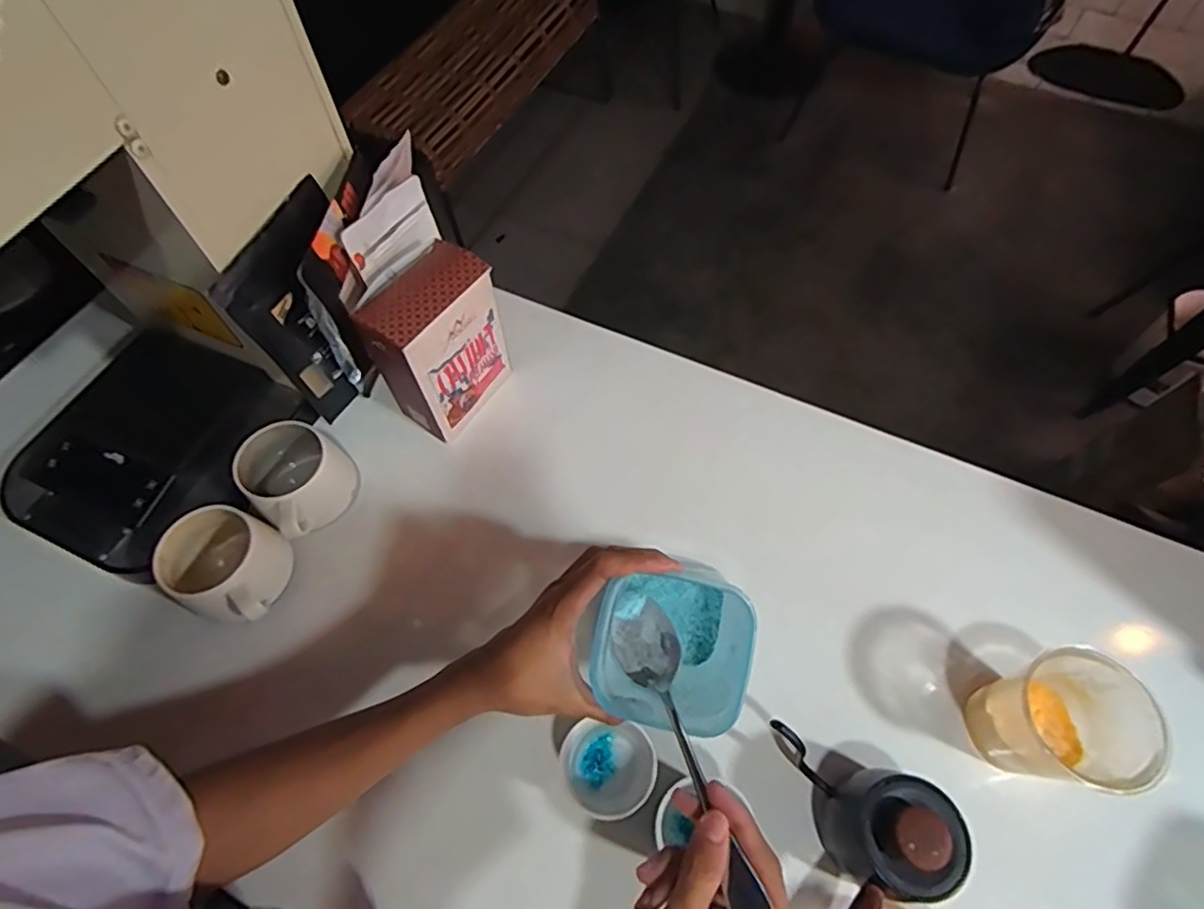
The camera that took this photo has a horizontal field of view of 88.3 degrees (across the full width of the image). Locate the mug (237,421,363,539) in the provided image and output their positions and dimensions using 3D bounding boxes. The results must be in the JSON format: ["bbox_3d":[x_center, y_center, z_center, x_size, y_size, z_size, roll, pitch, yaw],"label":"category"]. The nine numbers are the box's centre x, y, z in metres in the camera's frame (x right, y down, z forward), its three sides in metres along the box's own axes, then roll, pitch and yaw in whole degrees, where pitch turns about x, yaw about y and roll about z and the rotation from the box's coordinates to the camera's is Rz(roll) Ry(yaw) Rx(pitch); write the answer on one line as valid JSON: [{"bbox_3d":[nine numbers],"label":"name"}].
[{"bbox_3d":[-0.282,0.024,0.569,0.081,0.072,0.095,18,64,9],"label":"mug"}]

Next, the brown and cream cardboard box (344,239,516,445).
[{"bbox_3d":[-0.157,-0.102,0.590,0.079,0.156,0.120,31,67,15],"label":"brown and cream cardboard box"}]

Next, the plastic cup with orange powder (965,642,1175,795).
[{"bbox_3d":[0.334,0.193,0.450,0.094,0.095,0.078,14,64,8],"label":"plastic cup with orange powder"}]

